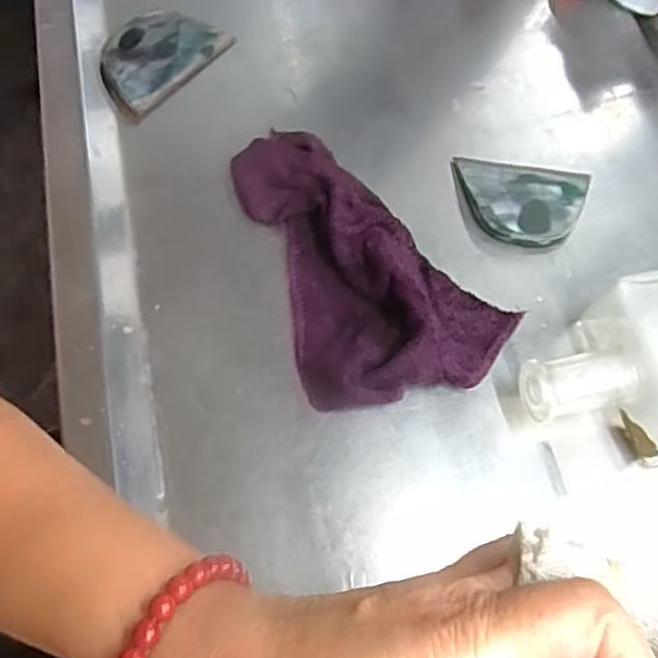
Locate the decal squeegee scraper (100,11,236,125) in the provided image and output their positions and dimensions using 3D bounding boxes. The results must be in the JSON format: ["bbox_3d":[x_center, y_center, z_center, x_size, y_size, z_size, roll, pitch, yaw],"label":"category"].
[{"bbox_3d":[-0.112,-0.174,0.449,0.051,0.013,0.094,35,68,12],"label":"decal squeegee scraper"}]

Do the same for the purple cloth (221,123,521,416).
[{"bbox_3d":[0.022,-0.048,0.387,0.114,0.029,0.175,-16,68,-11],"label":"purple cloth"}]

